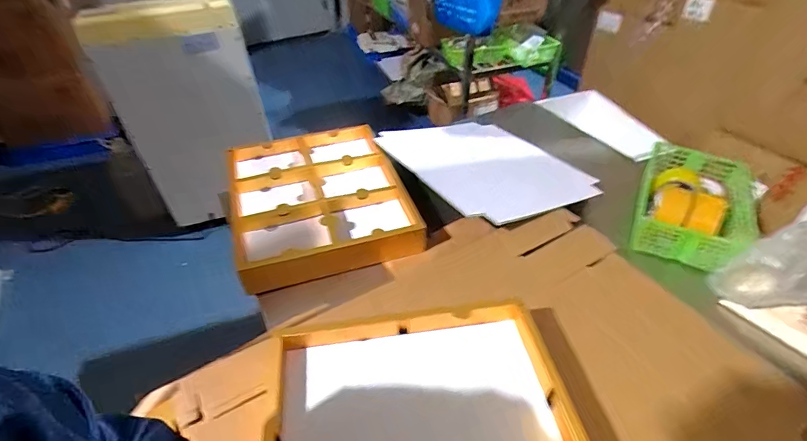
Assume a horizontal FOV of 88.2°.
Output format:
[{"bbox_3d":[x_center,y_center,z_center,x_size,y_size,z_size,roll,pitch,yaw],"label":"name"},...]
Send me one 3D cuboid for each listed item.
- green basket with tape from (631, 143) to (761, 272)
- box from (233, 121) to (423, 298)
[{"bbox_3d":[0.661,-0.044,0.947,0.233,0.097,0.332,26,50,26],"label":"green basket with tape"},{"bbox_3d":[-0.204,-0.054,1.001,0.395,0.079,0.438,-16,45,-14],"label":"box"}]

